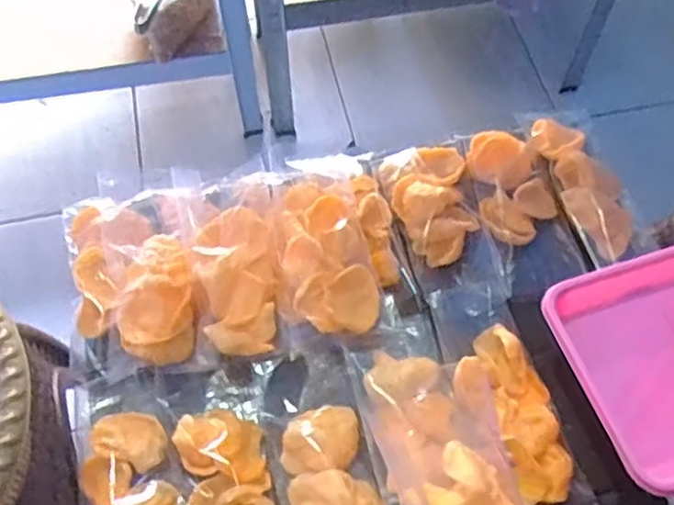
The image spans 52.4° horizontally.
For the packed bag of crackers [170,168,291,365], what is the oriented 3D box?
[{"bbox_3d":[-0.098,0.001,0.634,0.080,0.046,0.198,-15,62,-8],"label":"packed bag of crackers"}]

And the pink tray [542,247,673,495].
[{"bbox_3d":[0.303,0.081,0.567,0.223,0.034,0.178,-17,63,-9],"label":"pink tray"}]

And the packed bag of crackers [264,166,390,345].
[{"bbox_3d":[-0.016,-0.007,0.636,0.090,0.047,0.187,-11,62,-6],"label":"packed bag of crackers"}]

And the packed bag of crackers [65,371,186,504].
[{"bbox_3d":[-0.169,0.192,0.555,0.083,0.030,0.188,-14,62,-7],"label":"packed bag of crackers"}]

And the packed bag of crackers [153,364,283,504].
[{"bbox_3d":[-0.092,0.183,0.562,0.086,0.034,0.192,-14,62,-7],"label":"packed bag of crackers"}]

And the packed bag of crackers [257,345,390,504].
[{"bbox_3d":[-0.012,0.164,0.573,0.082,0.037,0.174,-14,62,-7],"label":"packed bag of crackers"}]

